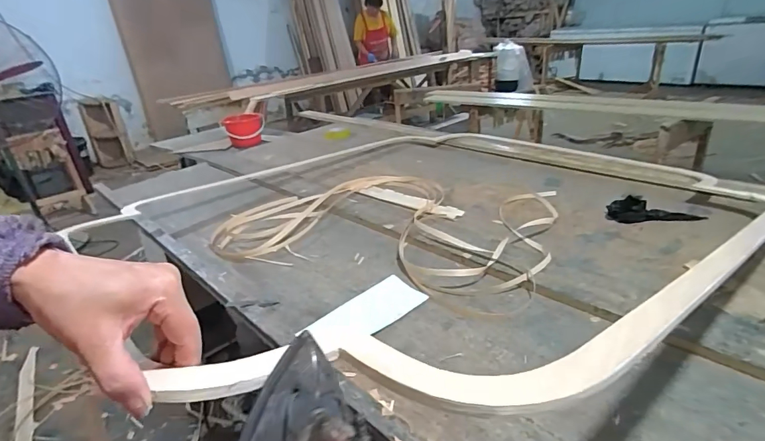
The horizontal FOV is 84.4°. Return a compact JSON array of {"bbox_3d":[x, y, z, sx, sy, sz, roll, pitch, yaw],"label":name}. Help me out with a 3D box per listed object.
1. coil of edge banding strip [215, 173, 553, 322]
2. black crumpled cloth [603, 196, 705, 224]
[{"bbox_3d":[-0.016,0.004,1.092,0.820,0.061,0.573,8,24,23],"label":"coil of edge banding strip"},{"bbox_3d":[0.647,-0.024,0.998,0.205,0.064,0.036,-2,25,8],"label":"black crumpled cloth"}]

